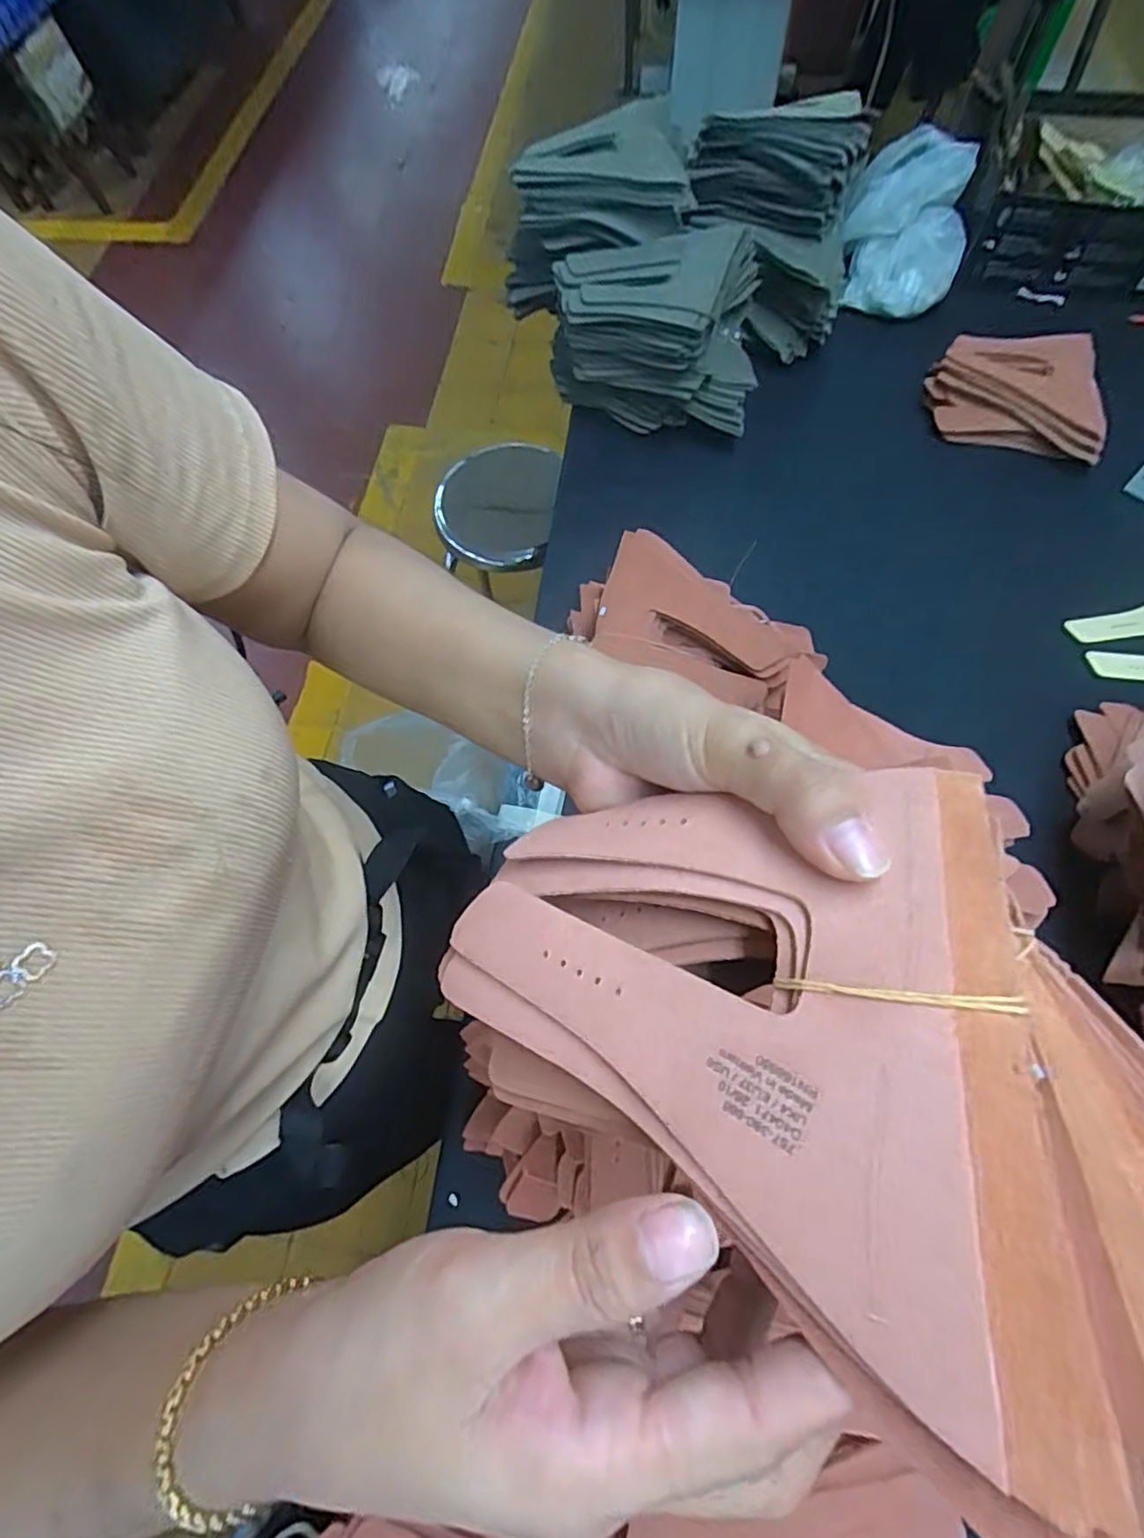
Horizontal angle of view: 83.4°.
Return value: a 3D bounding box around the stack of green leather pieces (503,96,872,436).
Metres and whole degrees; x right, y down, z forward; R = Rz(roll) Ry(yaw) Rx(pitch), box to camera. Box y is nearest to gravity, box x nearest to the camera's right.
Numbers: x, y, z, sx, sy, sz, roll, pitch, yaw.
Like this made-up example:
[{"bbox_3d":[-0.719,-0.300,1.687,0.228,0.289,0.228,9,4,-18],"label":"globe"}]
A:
[{"bbox_3d":[0.127,-0.621,0.780,0.370,0.186,0.356,35,73,16],"label":"stack of green leather pieces"}]

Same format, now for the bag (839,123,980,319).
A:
[{"bbox_3d":[0.425,-0.682,0.815,0.147,0.144,0.144,18,69,10],"label":"bag"}]

